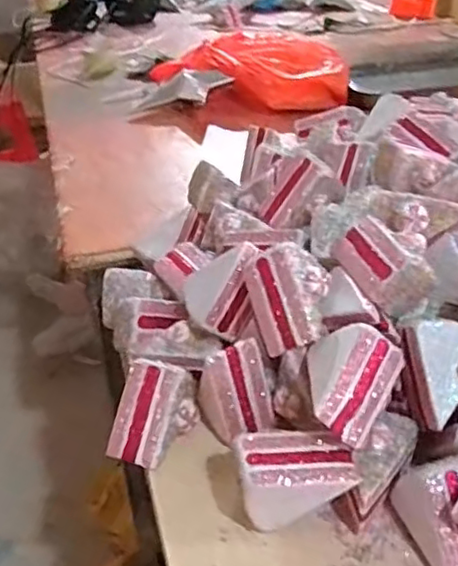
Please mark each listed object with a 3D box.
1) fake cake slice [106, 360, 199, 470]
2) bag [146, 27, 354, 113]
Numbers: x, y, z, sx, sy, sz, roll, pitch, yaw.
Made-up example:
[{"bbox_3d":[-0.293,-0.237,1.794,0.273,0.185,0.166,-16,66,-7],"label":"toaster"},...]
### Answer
[{"bbox_3d":[-0.064,0.110,0.538,0.063,0.059,0.074,12,36,20],"label":"fake cake slice"},{"bbox_3d":[0.078,-0.443,1.289,0.382,0.083,0.307,16,38,25],"label":"bag"}]

